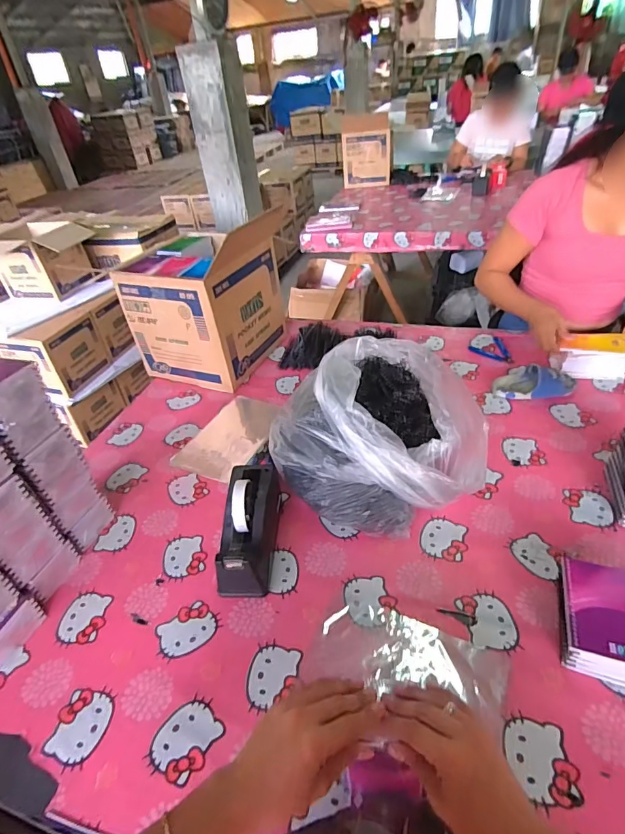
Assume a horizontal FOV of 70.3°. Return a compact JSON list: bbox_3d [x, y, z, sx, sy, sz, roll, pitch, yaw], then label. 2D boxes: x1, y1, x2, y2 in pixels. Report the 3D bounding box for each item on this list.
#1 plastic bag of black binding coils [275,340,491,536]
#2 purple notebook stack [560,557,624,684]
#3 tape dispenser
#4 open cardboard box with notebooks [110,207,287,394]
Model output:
[{"bbox_3d":[0.125,0.027,0.806,0.347,0.210,0.327,-34,46,-29],"label":"plastic bag of black binding coils"},{"bbox_3d":[0.383,0.267,0.587,0.104,0.055,0.139,10,42,20],"label":"purple notebook stack"},{"bbox_3d":[-0.103,0.172,0.728,0.075,0.124,0.225,-3,39,6],"label":"tape dispenser"},{"bbox_3d":[-0.270,-0.302,1.179,0.324,0.361,0.321,14,44,25],"label":"open cardboard box with notebooks"}]

